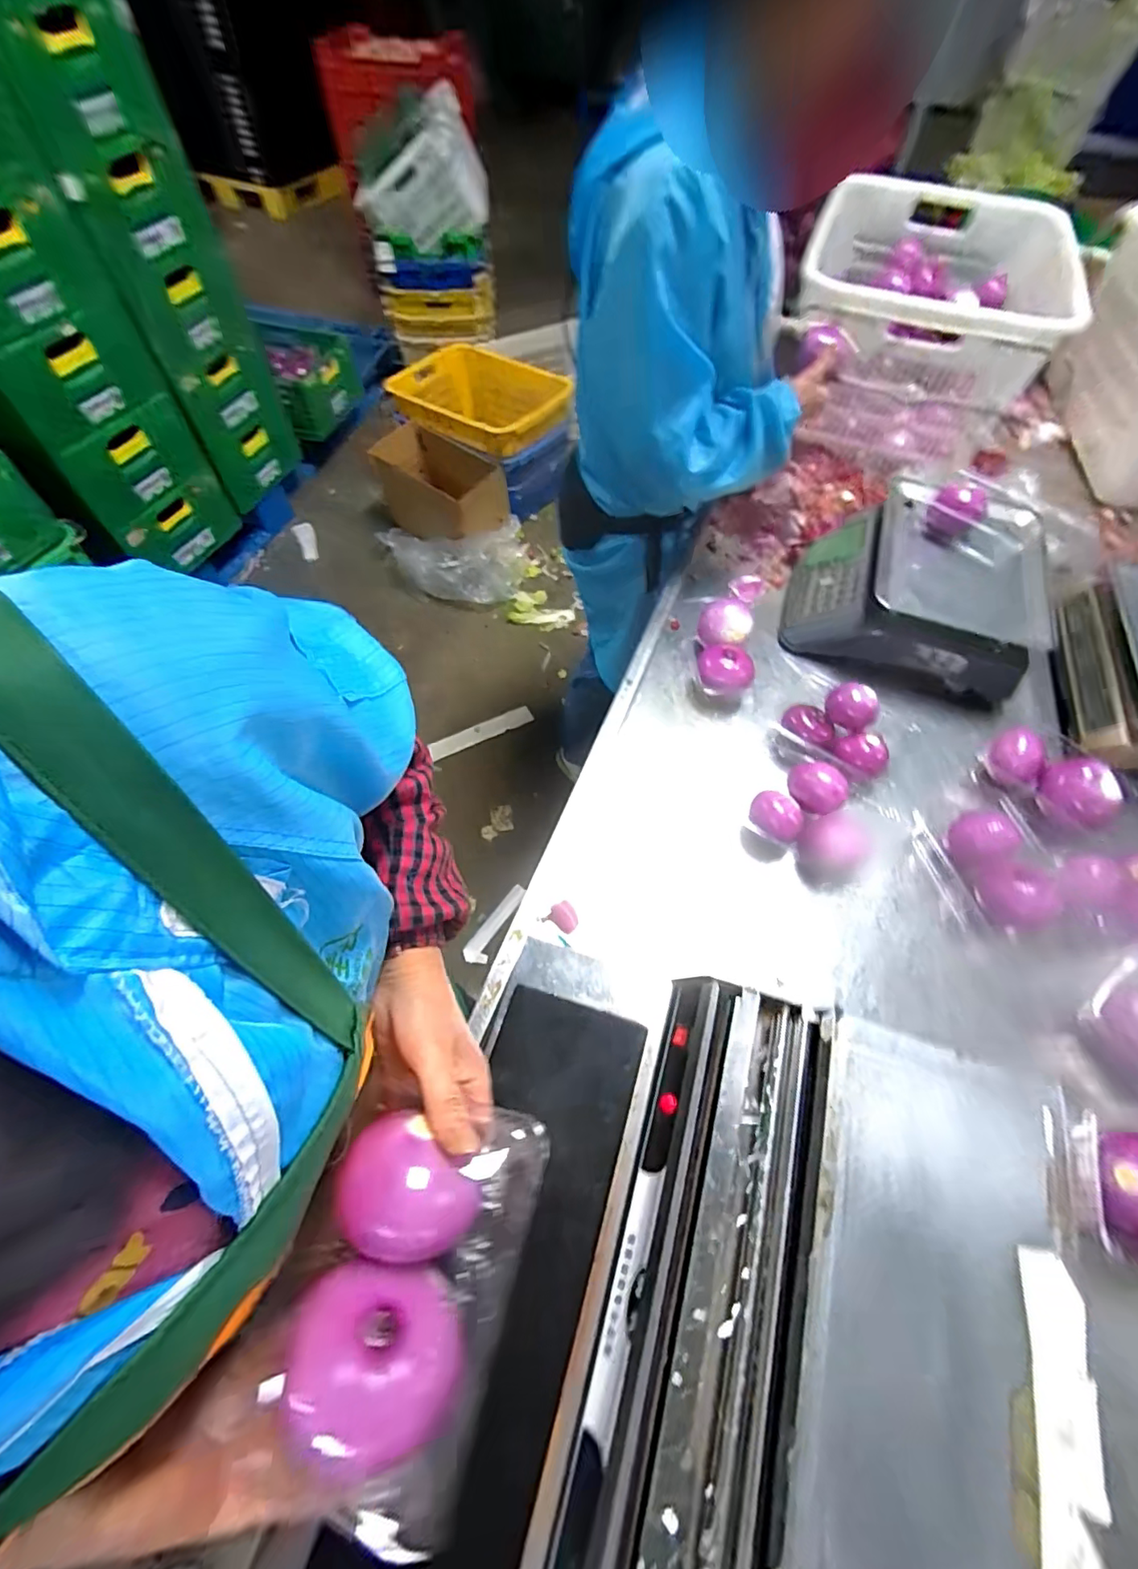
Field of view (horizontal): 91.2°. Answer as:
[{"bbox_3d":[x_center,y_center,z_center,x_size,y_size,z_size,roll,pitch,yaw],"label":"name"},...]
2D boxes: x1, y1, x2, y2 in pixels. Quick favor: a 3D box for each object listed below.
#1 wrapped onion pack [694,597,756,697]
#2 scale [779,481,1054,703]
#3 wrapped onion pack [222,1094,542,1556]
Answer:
[{"bbox_3d":[0.227,-0.197,0.809,0.085,0.058,0.165,2,60,0],"label":"wrapped onion pack"},{"bbox_3d":[0.534,-0.316,0.870,0.333,0.108,0.307,20,62,10],"label":"scale"},{"bbox_3d":[-0.088,0.273,0.310,0.109,0.076,0.166,15,61,8],"label":"wrapped onion pack"}]

